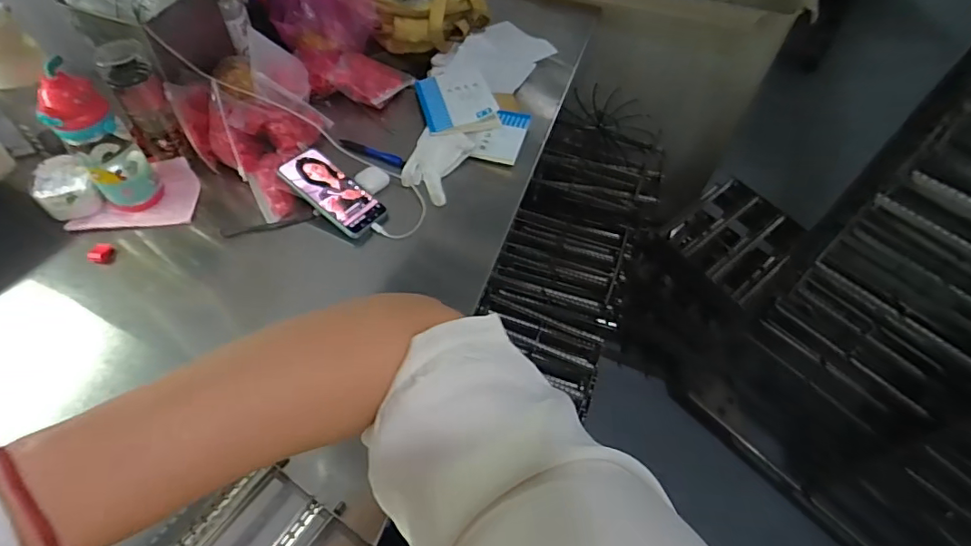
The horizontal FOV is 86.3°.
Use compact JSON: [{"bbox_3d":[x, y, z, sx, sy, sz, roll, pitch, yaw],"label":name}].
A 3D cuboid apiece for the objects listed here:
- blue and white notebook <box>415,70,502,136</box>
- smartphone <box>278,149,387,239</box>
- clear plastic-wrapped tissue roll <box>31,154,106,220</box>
[{"bbox_3d":[-0.051,-0.307,0.935,0.126,0.023,0.161,-17,56,-1],"label":"blue and white notebook"},{"bbox_3d":[-0.228,-0.122,0.772,0.156,0.014,0.075,41,61,7],"label":"smartphone"},{"bbox_3d":[-0.623,-0.128,0.775,0.080,0.052,0.083,2,55,-2],"label":"clear plastic-wrapped tissue roll"}]

